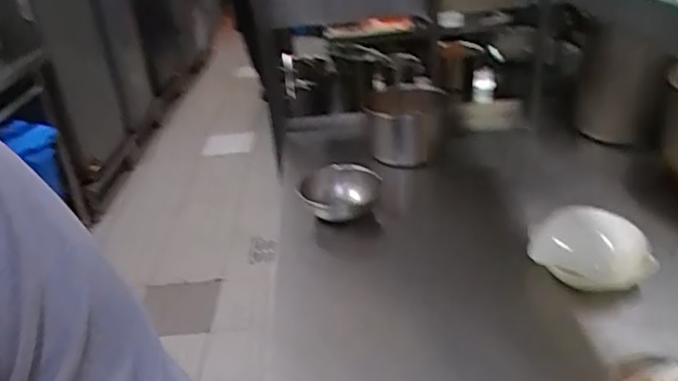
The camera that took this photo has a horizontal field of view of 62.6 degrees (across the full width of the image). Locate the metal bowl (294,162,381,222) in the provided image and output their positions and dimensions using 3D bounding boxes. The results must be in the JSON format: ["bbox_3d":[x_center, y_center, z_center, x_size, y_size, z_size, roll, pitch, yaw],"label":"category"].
[{"bbox_3d":[0.000,-0.004,1.084,0.159,0.068,0.155,-5,29,-1],"label":"metal bowl"}]

